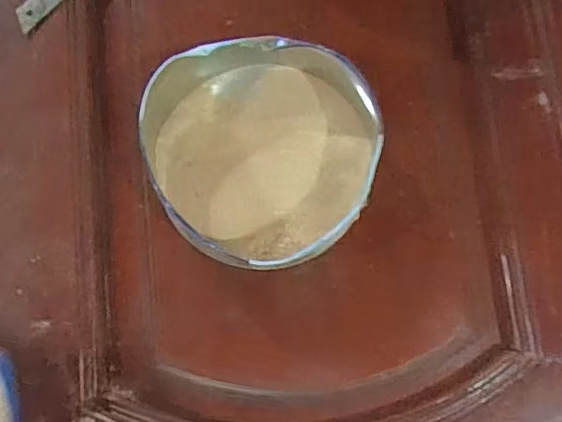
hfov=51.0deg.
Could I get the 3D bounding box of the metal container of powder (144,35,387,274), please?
[{"bbox_3d":[-0.013,-0.045,0.392,0.157,0.061,0.166,1,79,-1],"label":"metal container of powder"}]

